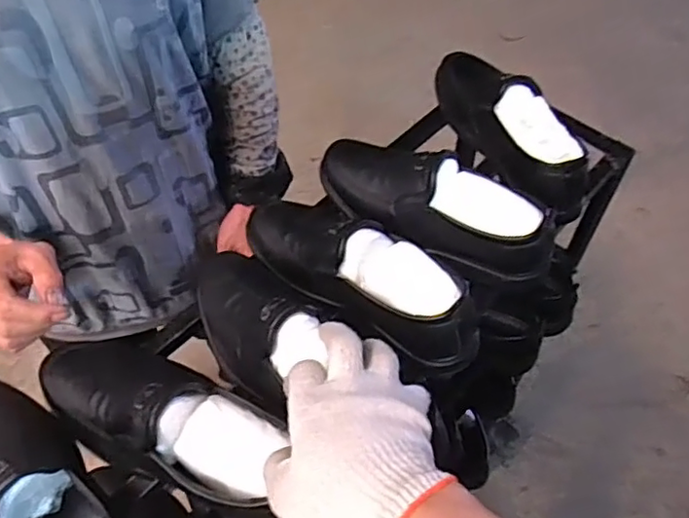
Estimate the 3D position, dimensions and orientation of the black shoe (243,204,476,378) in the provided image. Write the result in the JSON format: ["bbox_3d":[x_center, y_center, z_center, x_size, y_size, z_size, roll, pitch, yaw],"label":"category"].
[{"bbox_3d":[0.013,0.006,0.585,0.260,0.075,0.090,34,63,22],"label":"black shoe"}]

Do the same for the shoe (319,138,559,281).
[{"bbox_3d":[0.088,-0.063,0.630,0.264,0.078,0.088,30,61,20],"label":"shoe"}]

